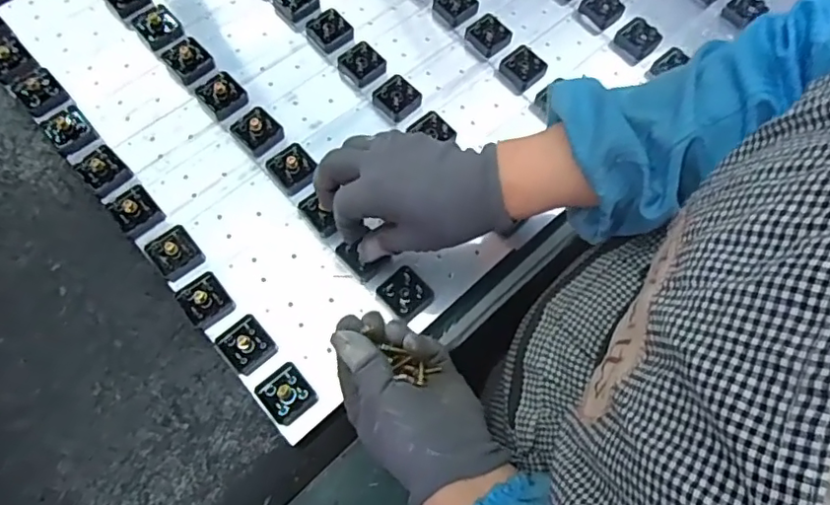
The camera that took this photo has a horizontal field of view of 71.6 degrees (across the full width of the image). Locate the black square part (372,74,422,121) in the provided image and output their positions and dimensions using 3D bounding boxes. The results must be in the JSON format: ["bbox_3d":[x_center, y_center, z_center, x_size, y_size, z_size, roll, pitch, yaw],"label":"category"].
[{"bbox_3d":[-0.018,-0.145,0.543,0.043,0.014,0.039,37,73,11],"label":"black square part"}]

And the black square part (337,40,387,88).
[{"bbox_3d":[-0.051,-0.179,0.551,0.035,0.016,0.039,-41,76,-15],"label":"black square part"}]

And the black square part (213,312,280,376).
[{"bbox_3d":[-0.131,0.072,0.449,0.035,0.018,0.036,-43,77,-15],"label":"black square part"}]

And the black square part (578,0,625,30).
[{"bbox_3d":[0.195,-0.253,0.596,0.041,0.007,0.039,-40,76,-15],"label":"black square part"}]

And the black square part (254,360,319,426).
[{"bbox_3d":[-0.097,0.105,0.434,0.034,0.021,0.039,-41,76,-15],"label":"black square part"}]

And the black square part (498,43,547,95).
[{"bbox_3d":[0.106,-0.179,0.565,0.040,0.012,0.039,-40,76,-15],"label":"black square part"}]

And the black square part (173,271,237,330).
[{"bbox_3d":[-0.167,0.037,0.458,0.035,0.018,0.039,-39,76,-15],"label":"black square part"}]

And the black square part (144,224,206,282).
[{"bbox_3d":[-0.195,-0.001,0.468,0.035,0.020,0.042,-40,76,-15],"label":"black square part"}]

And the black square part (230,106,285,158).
[{"bbox_3d":[-0.142,-0.109,0.515,0.044,0.019,0.036,37,73,11],"label":"black square part"}]

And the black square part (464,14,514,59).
[{"bbox_3d":[0.071,-0.216,0.574,0.043,0.012,0.036,42,74,12],"label":"black square part"}]

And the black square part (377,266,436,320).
[{"bbox_3d":[-0.008,0.032,0.465,0.036,0.007,0.037,-39,80,-17],"label":"black square part"}]

